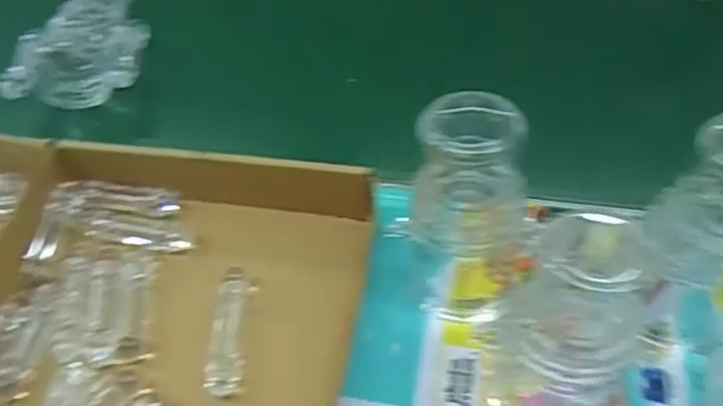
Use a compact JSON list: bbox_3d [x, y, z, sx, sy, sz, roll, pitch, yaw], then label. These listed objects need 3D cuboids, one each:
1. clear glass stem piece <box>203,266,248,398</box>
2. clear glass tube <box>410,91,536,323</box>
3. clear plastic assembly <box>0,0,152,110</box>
[{"bbox_3d":[-0.096,0.089,0.461,0.024,0.018,0.091,-4,53,3],"label":"clear glass stem piece"},{"bbox_3d":[0.068,0.015,0.407,0.069,0.170,0.057,3,54,8],"label":"clear glass tube"},{"bbox_3d":[-0.284,-0.186,0.674,0.132,0.051,0.196,-3,53,3],"label":"clear plastic assembly"}]

